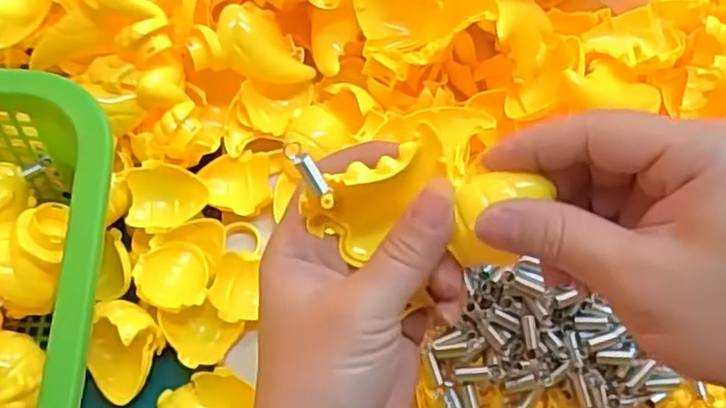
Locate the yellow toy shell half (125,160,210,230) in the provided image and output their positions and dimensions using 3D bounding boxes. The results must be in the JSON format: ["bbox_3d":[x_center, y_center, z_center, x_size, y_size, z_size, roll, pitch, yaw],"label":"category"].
[{"bbox_3d":[-0.111,-0.006,0.389,0.043,0.012,0.036,-7,93,-8],"label":"yellow toy shell half"}]

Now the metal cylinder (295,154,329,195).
[{"bbox_3d":[-0.018,-0.011,0.245,0.005,0.004,0.016,-40,113,-16],"label":"metal cylinder"}]

